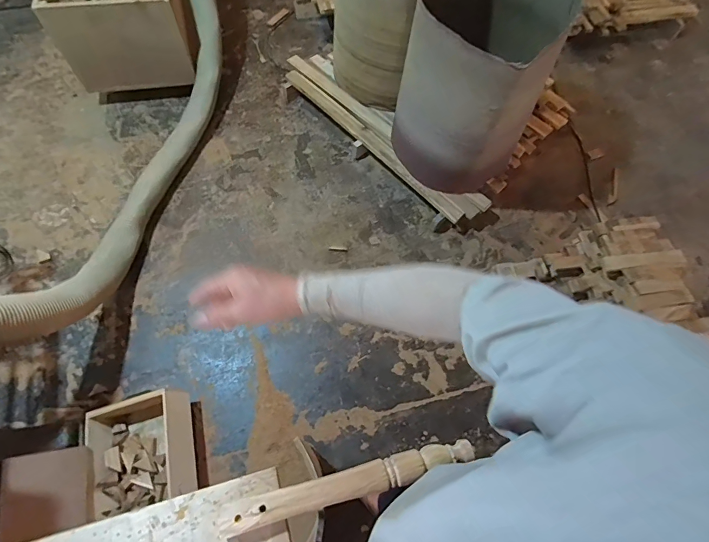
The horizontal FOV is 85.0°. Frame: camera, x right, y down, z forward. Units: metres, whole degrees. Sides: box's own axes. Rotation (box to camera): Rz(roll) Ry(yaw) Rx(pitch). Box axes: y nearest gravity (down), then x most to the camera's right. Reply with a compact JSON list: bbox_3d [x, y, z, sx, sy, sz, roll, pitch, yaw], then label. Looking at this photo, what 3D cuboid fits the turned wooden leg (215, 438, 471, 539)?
[{"bbox_3d":[-0.001,0.317,0.573,0.384,0.035,0.049,-10,65,-12],"label":"turned wooden leg"}]

